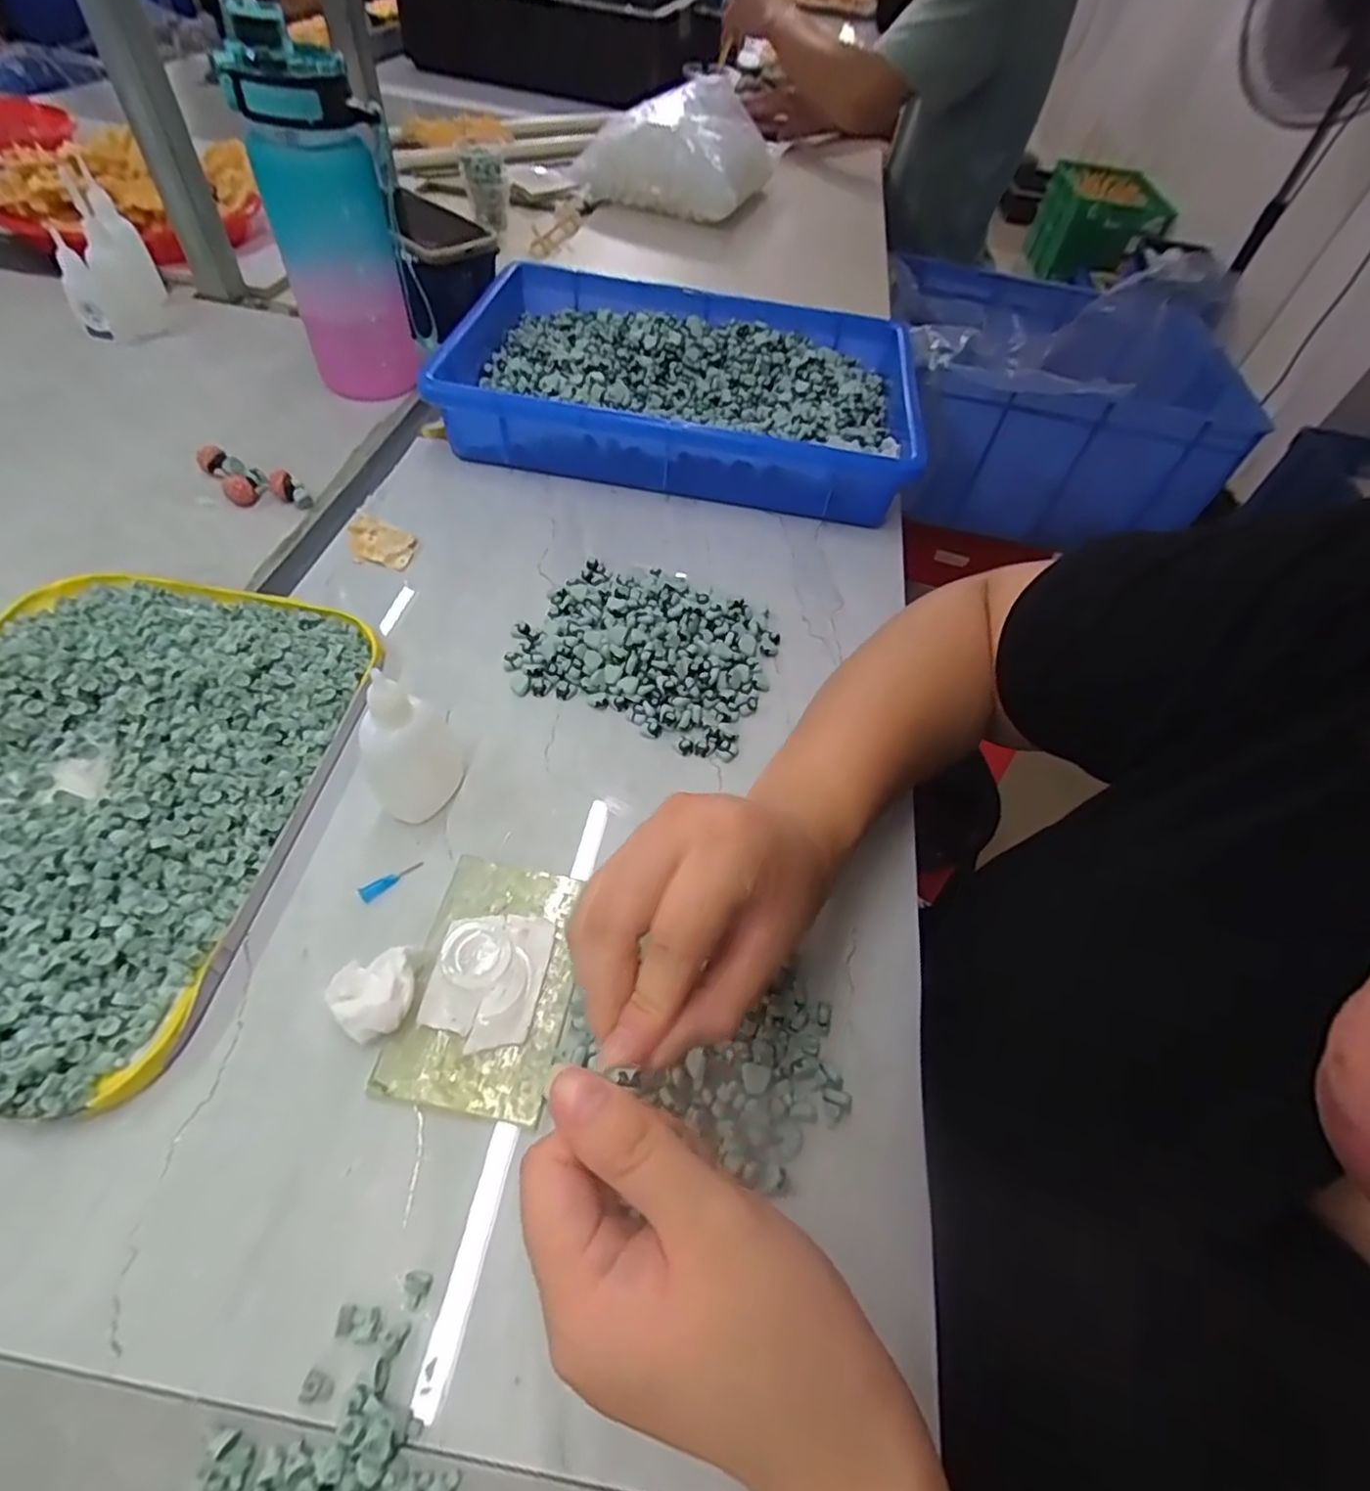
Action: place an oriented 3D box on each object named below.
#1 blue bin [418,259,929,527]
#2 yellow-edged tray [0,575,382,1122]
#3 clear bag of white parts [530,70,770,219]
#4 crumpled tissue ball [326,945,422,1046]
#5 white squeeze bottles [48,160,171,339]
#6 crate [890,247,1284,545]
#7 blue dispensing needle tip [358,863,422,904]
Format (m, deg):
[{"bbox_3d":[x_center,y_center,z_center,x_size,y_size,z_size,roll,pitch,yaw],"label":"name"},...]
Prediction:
[{"bbox_3d":[-0.001,-0.301,0.558,0.362,0.063,0.239,10,53,2],"label":"blue bin"},{"bbox_3d":[-0.287,0.019,0.323,0.203,0.027,0.269,10,53,2],"label":"yellow-edged tray"},{"bbox_3d":[-0.045,-0.822,0.912,0.298,0.105,0.216,19,54,8],"label":"clear bag of white parts"},{"bbox_3d":[-0.128,0.105,0.279,0.034,0.020,0.030,-14,56,-15],"label":"crumpled tissue ball"},{"bbox_3d":[-0.495,-0.410,0.568,0.066,0.089,0.101,-23,59,-20],"label":"white squeeze bottles"},{"bbox_3d":[0.536,-0.544,1.044,0.488,0.254,0.457,6,53,-2],"label":"crate"},{"bbox_3d":[-0.140,0.064,0.319,0.030,0.004,0.007,-33,63,-25],"label":"blue dispensing needle tip"}]

